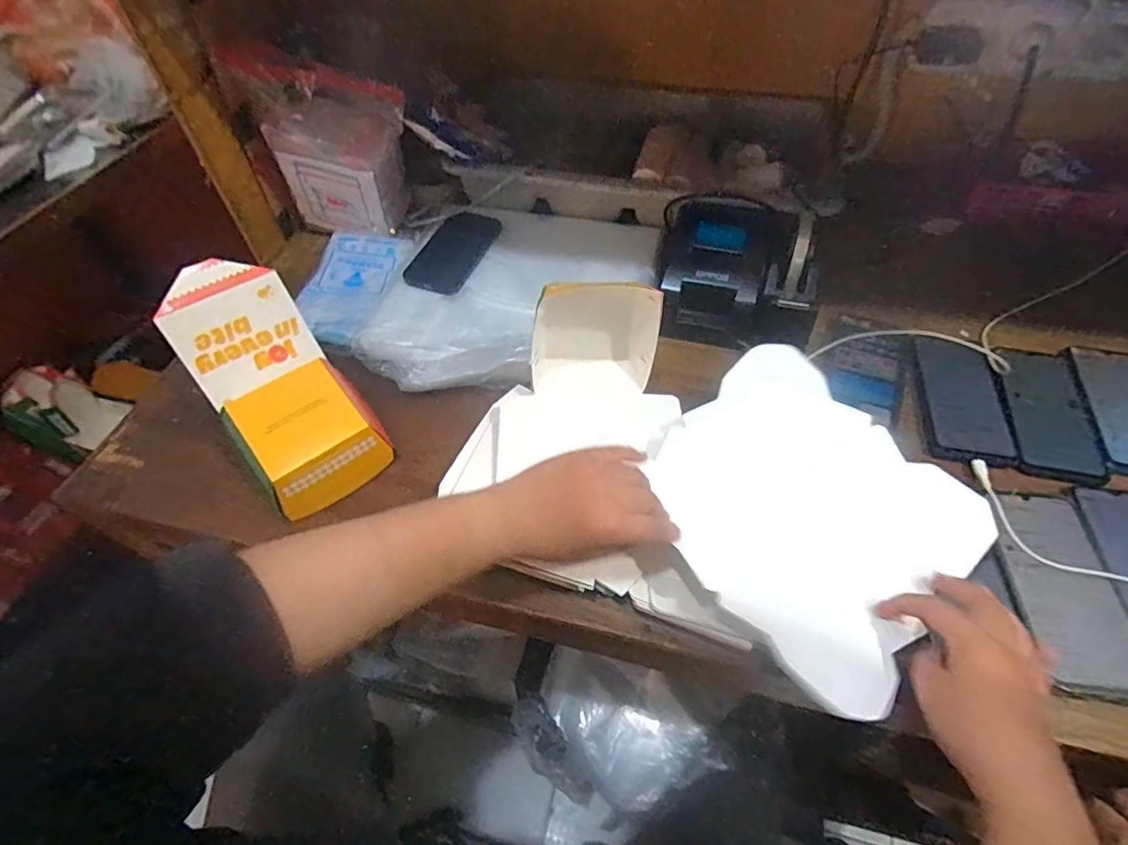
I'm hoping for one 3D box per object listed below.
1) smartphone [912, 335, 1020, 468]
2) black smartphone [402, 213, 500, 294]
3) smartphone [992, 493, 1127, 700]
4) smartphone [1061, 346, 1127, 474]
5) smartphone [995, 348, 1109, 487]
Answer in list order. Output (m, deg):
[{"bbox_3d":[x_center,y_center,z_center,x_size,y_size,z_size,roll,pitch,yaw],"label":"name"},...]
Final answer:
[{"bbox_3d":[0.401,-0.024,0.552,0.081,0.013,0.147,8,53,8],"label":"smartphone"},{"bbox_3d":[-0.136,-0.207,0.666,0.067,0.012,0.128,31,73,-2],"label":"black smartphone"},{"bbox_3d":[0.395,0.128,0.434,0.077,0.010,0.161,5,53,6],"label":"smartphone"},{"bbox_3d":[0.541,-0.013,0.527,0.078,0.007,0.157,11,54,10],"label":"smartphone"},{"bbox_3d":[0.464,-0.010,0.526,0.064,0.007,0.156,12,54,11],"label":"smartphone"}]

